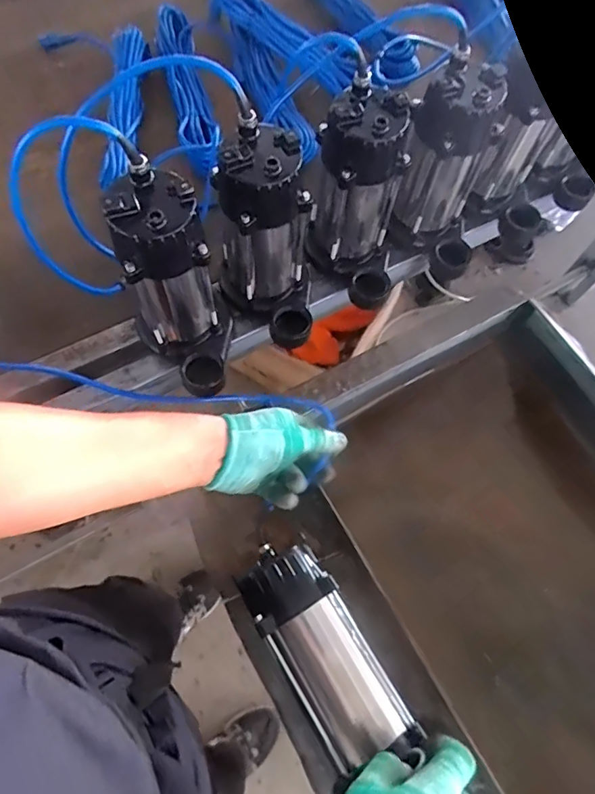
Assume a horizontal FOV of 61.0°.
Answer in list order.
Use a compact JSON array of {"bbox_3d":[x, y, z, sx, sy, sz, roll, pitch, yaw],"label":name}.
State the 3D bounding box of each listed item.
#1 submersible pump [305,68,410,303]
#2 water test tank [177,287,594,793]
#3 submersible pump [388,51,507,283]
[{"bbox_3d":[0.076,-0.234,0.636,0.115,0.232,0.126,7,67,0],"label":"submersible pump"},{"bbox_3d":[0.268,0.305,0.705,0.579,0.293,0.756,-27,71,-13],"label":"water test tank"},{"bbox_3d":[0.193,-0.275,0.650,0.109,0.230,0.129,1,67,-3],"label":"submersible pump"}]

